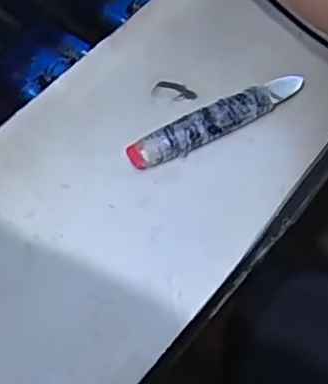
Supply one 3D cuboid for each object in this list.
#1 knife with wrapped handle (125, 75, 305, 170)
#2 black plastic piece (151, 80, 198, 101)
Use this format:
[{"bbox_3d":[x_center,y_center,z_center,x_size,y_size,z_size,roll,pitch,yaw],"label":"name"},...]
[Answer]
[{"bbox_3d":[0.049,-0.062,0.510,0.168,0.022,0.027,-25,66,-15],"label":"knife with wrapped handle"},{"bbox_3d":[0.010,-0.092,0.536,0.040,0.007,0.022,14,62,5],"label":"black plastic piece"}]

